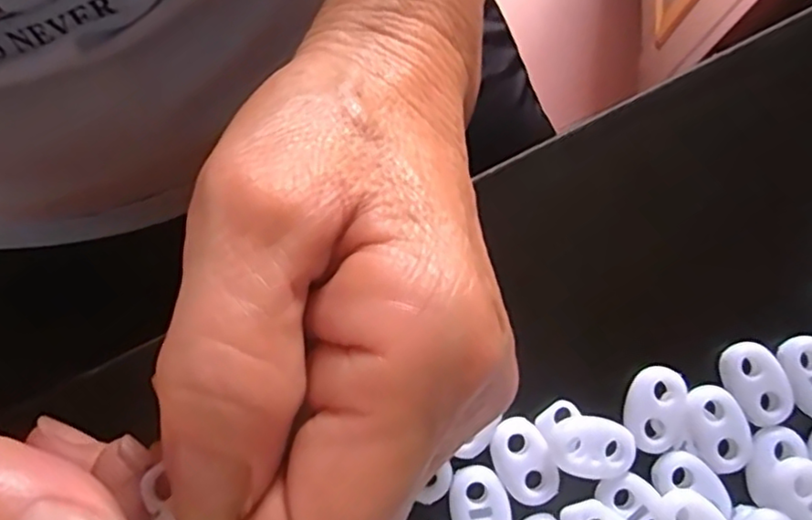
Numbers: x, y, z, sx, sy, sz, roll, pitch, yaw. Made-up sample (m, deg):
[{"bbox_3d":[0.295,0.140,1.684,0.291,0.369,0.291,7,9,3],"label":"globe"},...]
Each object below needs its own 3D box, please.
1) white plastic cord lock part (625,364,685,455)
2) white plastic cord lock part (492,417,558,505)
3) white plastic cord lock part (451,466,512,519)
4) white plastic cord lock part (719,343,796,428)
[{"bbox_3d":[0.066,0.039,0.172,0.015,0.004,0.022,10,79,3],"label":"white plastic cord lock part"},{"bbox_3d":[0.031,0.053,0.171,0.014,0.004,0.022,-23,79,-4],"label":"white plastic cord lock part"},{"bbox_3d":[0.020,0.065,0.168,0.015,0.004,0.022,-7,79,-1],"label":"white plastic cord lock part"},{"bbox_3d":[0.094,0.033,0.176,0.015,0.004,0.022,-28,82,-5],"label":"white plastic cord lock part"}]

